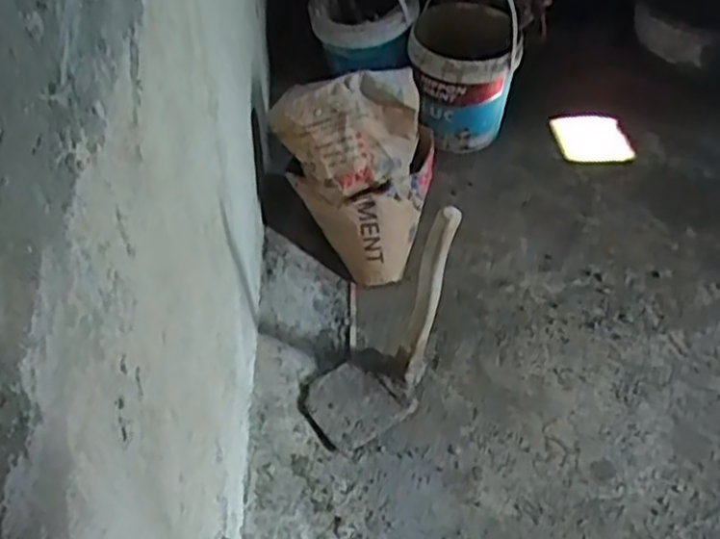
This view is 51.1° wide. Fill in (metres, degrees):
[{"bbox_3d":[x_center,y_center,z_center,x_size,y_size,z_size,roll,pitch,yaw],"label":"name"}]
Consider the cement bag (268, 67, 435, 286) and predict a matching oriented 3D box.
[{"bbox_3d":[0.005,-0.194,1.672,0.351,0.436,0.204,-8,47,-7],"label":"cement bag"}]

